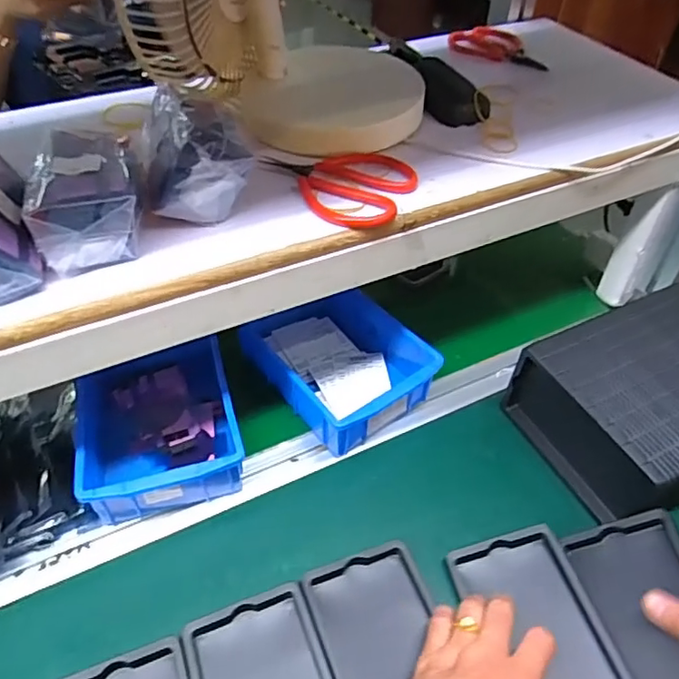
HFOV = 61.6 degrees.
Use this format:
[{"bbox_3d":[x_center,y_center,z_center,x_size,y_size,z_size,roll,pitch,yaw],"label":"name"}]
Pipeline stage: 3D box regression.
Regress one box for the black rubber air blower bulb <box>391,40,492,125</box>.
[{"bbox_3d":[0.094,-0.253,0.561,0.040,0.032,0.135,-17,48,-17],"label":"black rubber air blower bulb"}]

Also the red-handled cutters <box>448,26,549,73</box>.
[{"bbox_3d":[0.187,-0.341,0.663,0.118,0.016,0.060,22,49,15],"label":"red-handled cutters"}]

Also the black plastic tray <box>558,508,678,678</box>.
[{"bbox_3d":[0.228,0.211,0.413,0.022,0.085,0.160,33,37,-36],"label":"black plastic tray"}]

